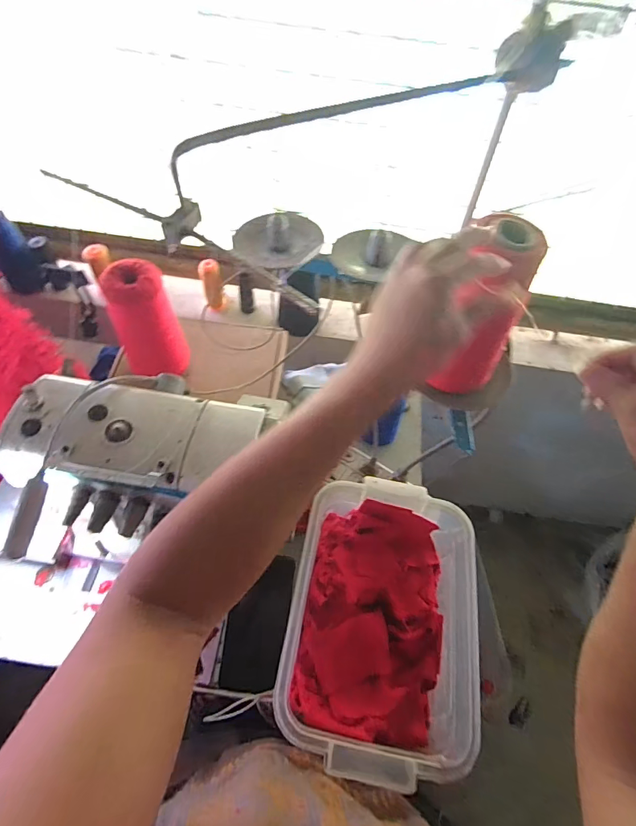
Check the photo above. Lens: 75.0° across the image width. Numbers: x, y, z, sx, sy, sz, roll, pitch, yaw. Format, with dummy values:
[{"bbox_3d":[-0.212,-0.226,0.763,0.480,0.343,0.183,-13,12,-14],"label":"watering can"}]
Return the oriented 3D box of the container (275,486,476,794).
[{"bbox_3d":[0.069,0.224,0.476,0.192,0.097,0.290,10,55,3],"label":"container"}]

